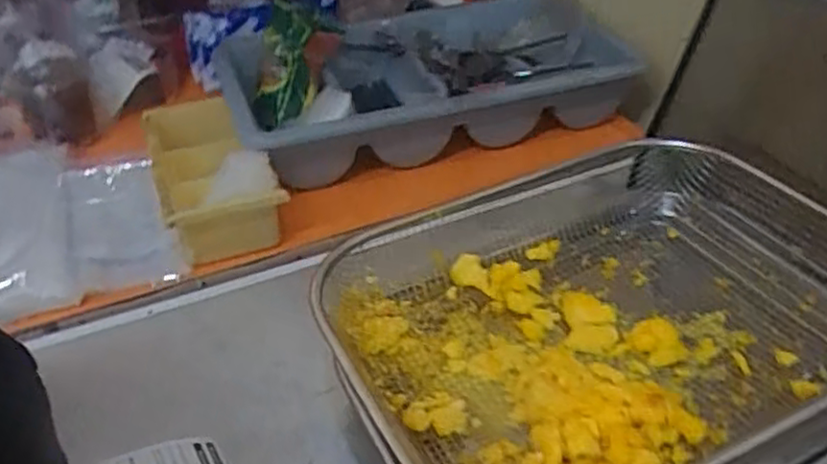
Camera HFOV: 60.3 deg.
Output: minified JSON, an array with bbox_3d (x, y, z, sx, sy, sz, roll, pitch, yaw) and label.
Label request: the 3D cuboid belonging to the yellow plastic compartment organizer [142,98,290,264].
[{"bbox_3d":[-0.225,-0.065,0.784,0.112,0.071,0.234,-17,40,-18],"label":"yellow plastic compartment organizer"}]

